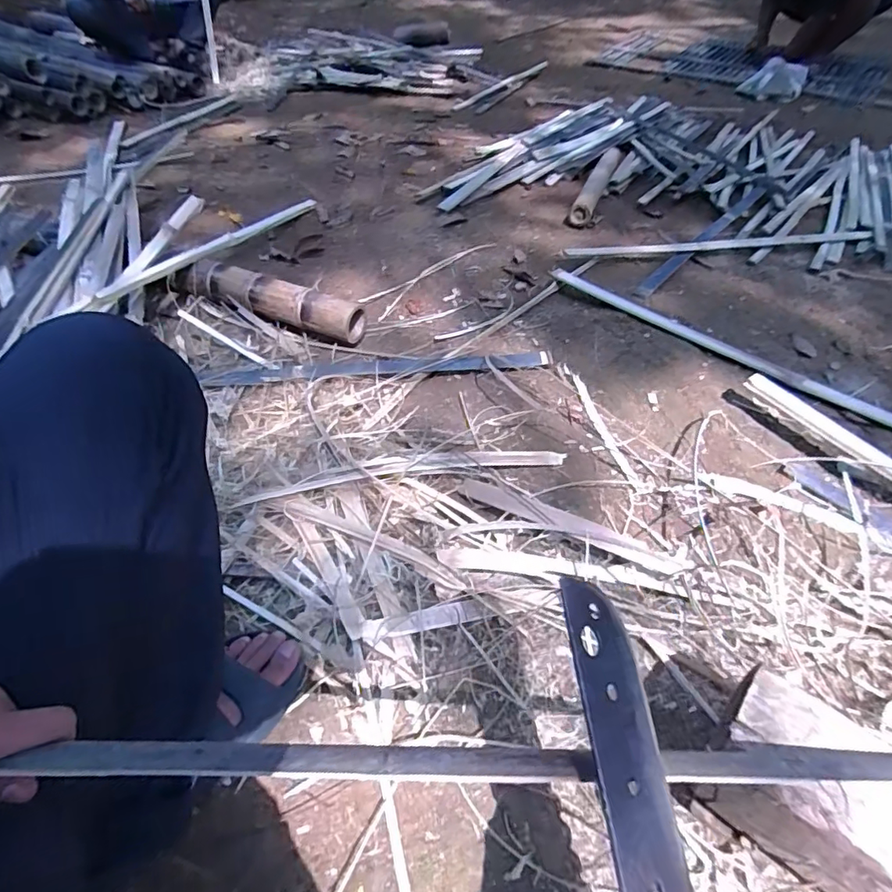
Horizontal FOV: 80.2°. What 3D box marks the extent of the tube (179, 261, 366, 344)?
[{"bbox_3d":[-0.356,-0.292,1.076,0.401,0.083,0.071,17,49,15],"label":"tube"}]

